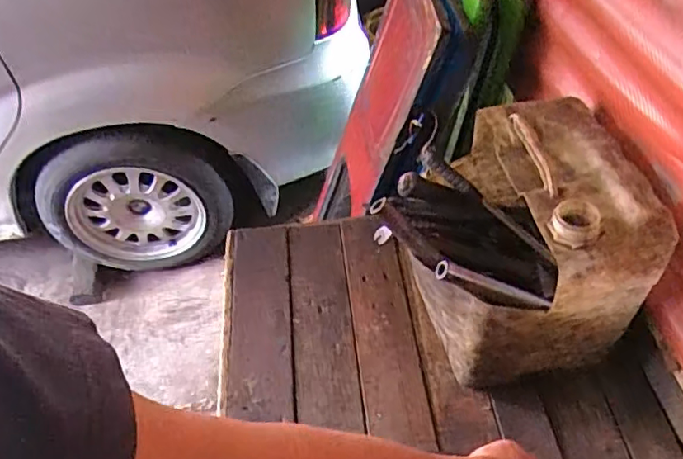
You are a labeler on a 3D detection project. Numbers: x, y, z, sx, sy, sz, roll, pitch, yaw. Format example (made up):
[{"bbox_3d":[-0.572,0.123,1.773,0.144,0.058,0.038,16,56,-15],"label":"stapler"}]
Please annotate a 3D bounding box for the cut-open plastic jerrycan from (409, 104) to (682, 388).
[{"bbox_3d":[0.236,0.016,0.827,0.262,0.291,0.293,-5,49,-8],"label":"cut-open plastic jerrycan"}]

